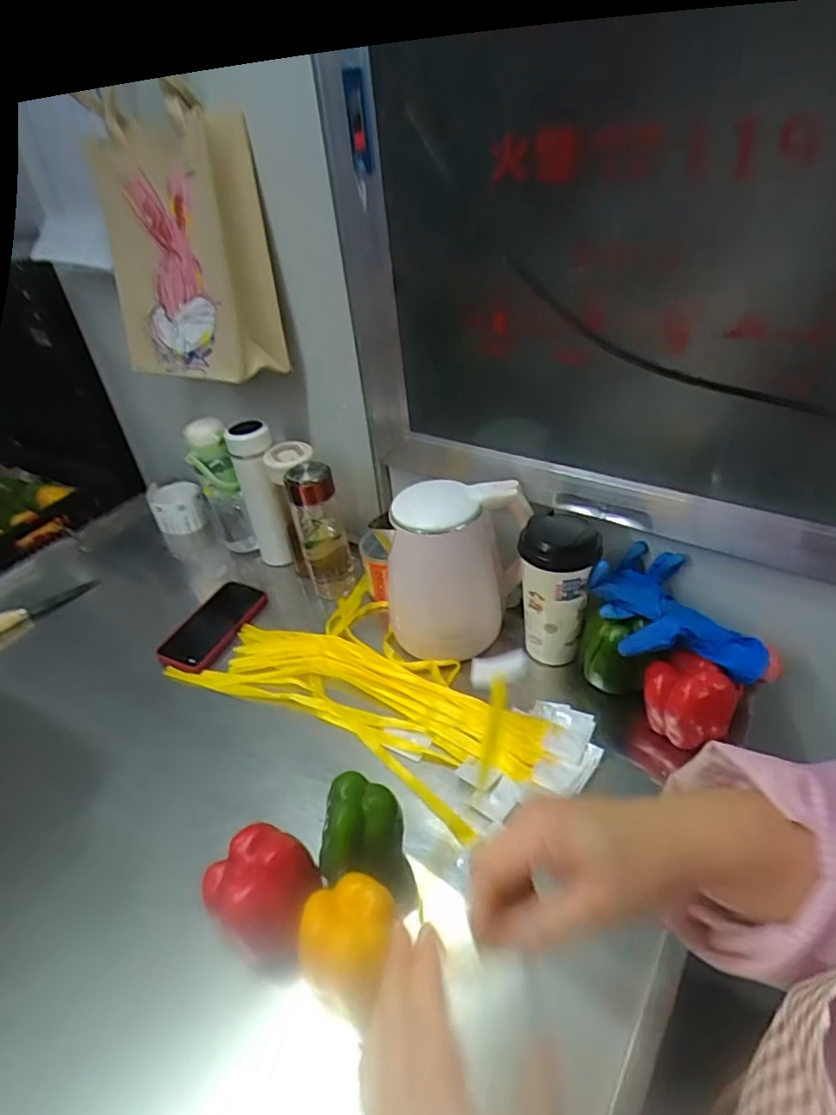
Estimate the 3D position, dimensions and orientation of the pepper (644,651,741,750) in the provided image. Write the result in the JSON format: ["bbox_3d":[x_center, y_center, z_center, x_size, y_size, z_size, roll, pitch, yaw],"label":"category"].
[{"bbox_3d":[0.280,0.144,0.627,0.066,0.074,0.091,-33,44,-30],"label":"pepper"}]

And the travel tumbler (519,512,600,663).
[{"bbox_3d":[0.165,0.039,0.718,0.085,0.178,0.086,5,39,15],"label":"travel tumbler"}]

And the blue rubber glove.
[{"bbox_3d":[0.273,0.064,0.644,0.110,0.063,0.185,-26,41,-24],"label":"blue rubber glove"}]

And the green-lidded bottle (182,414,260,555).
[{"bbox_3d":[-0.302,-0.109,0.949,0.087,0.221,0.071,3,38,13],"label":"green-lidded bottle"}]

